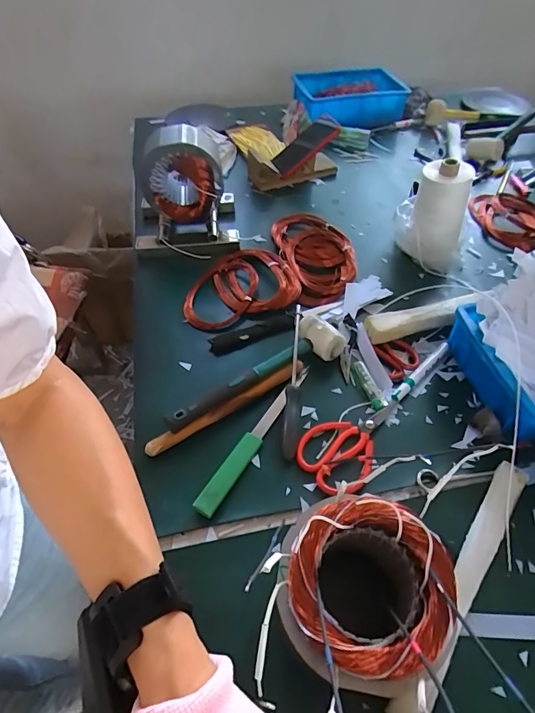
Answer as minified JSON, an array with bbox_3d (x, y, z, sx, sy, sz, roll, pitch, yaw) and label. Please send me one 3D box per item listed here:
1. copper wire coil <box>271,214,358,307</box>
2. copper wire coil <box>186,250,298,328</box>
[{"bbox_3d":[0.091,-0.200,0.796,0.131,0.033,0.247,-12,50,-10],"label":"copper wire coil"},{"bbox_3d":[-0.051,-0.127,0.740,0.208,0.026,0.158,-20,52,-16],"label":"copper wire coil"}]

